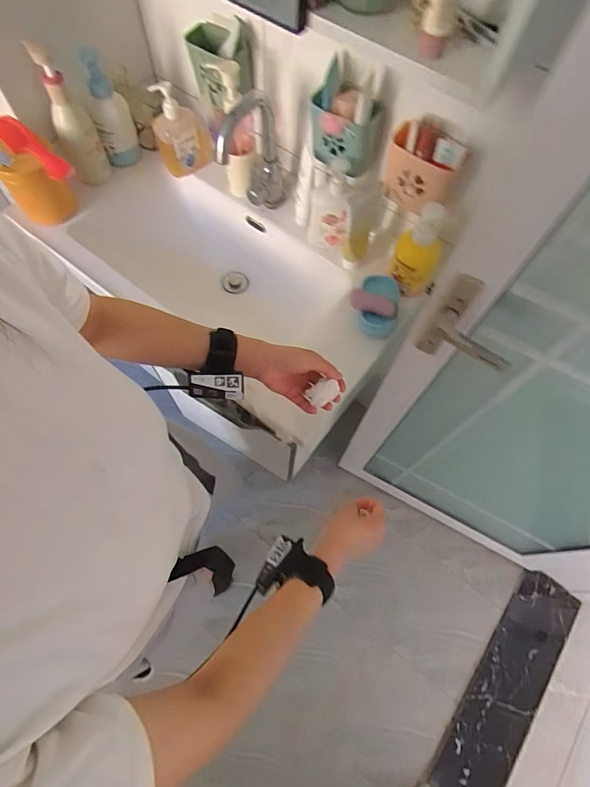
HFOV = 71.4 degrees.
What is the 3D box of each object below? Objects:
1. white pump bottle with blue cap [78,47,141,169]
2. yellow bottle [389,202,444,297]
[{"bbox_3d":[-0.380,-0.578,0.852,0.072,0.237,0.075,-16,67,-9],"label":"white pump bottle with blue cap"},{"bbox_3d":[0.219,-0.253,0.743,0.064,0.160,0.078,11,66,3],"label":"yellow bottle"}]

